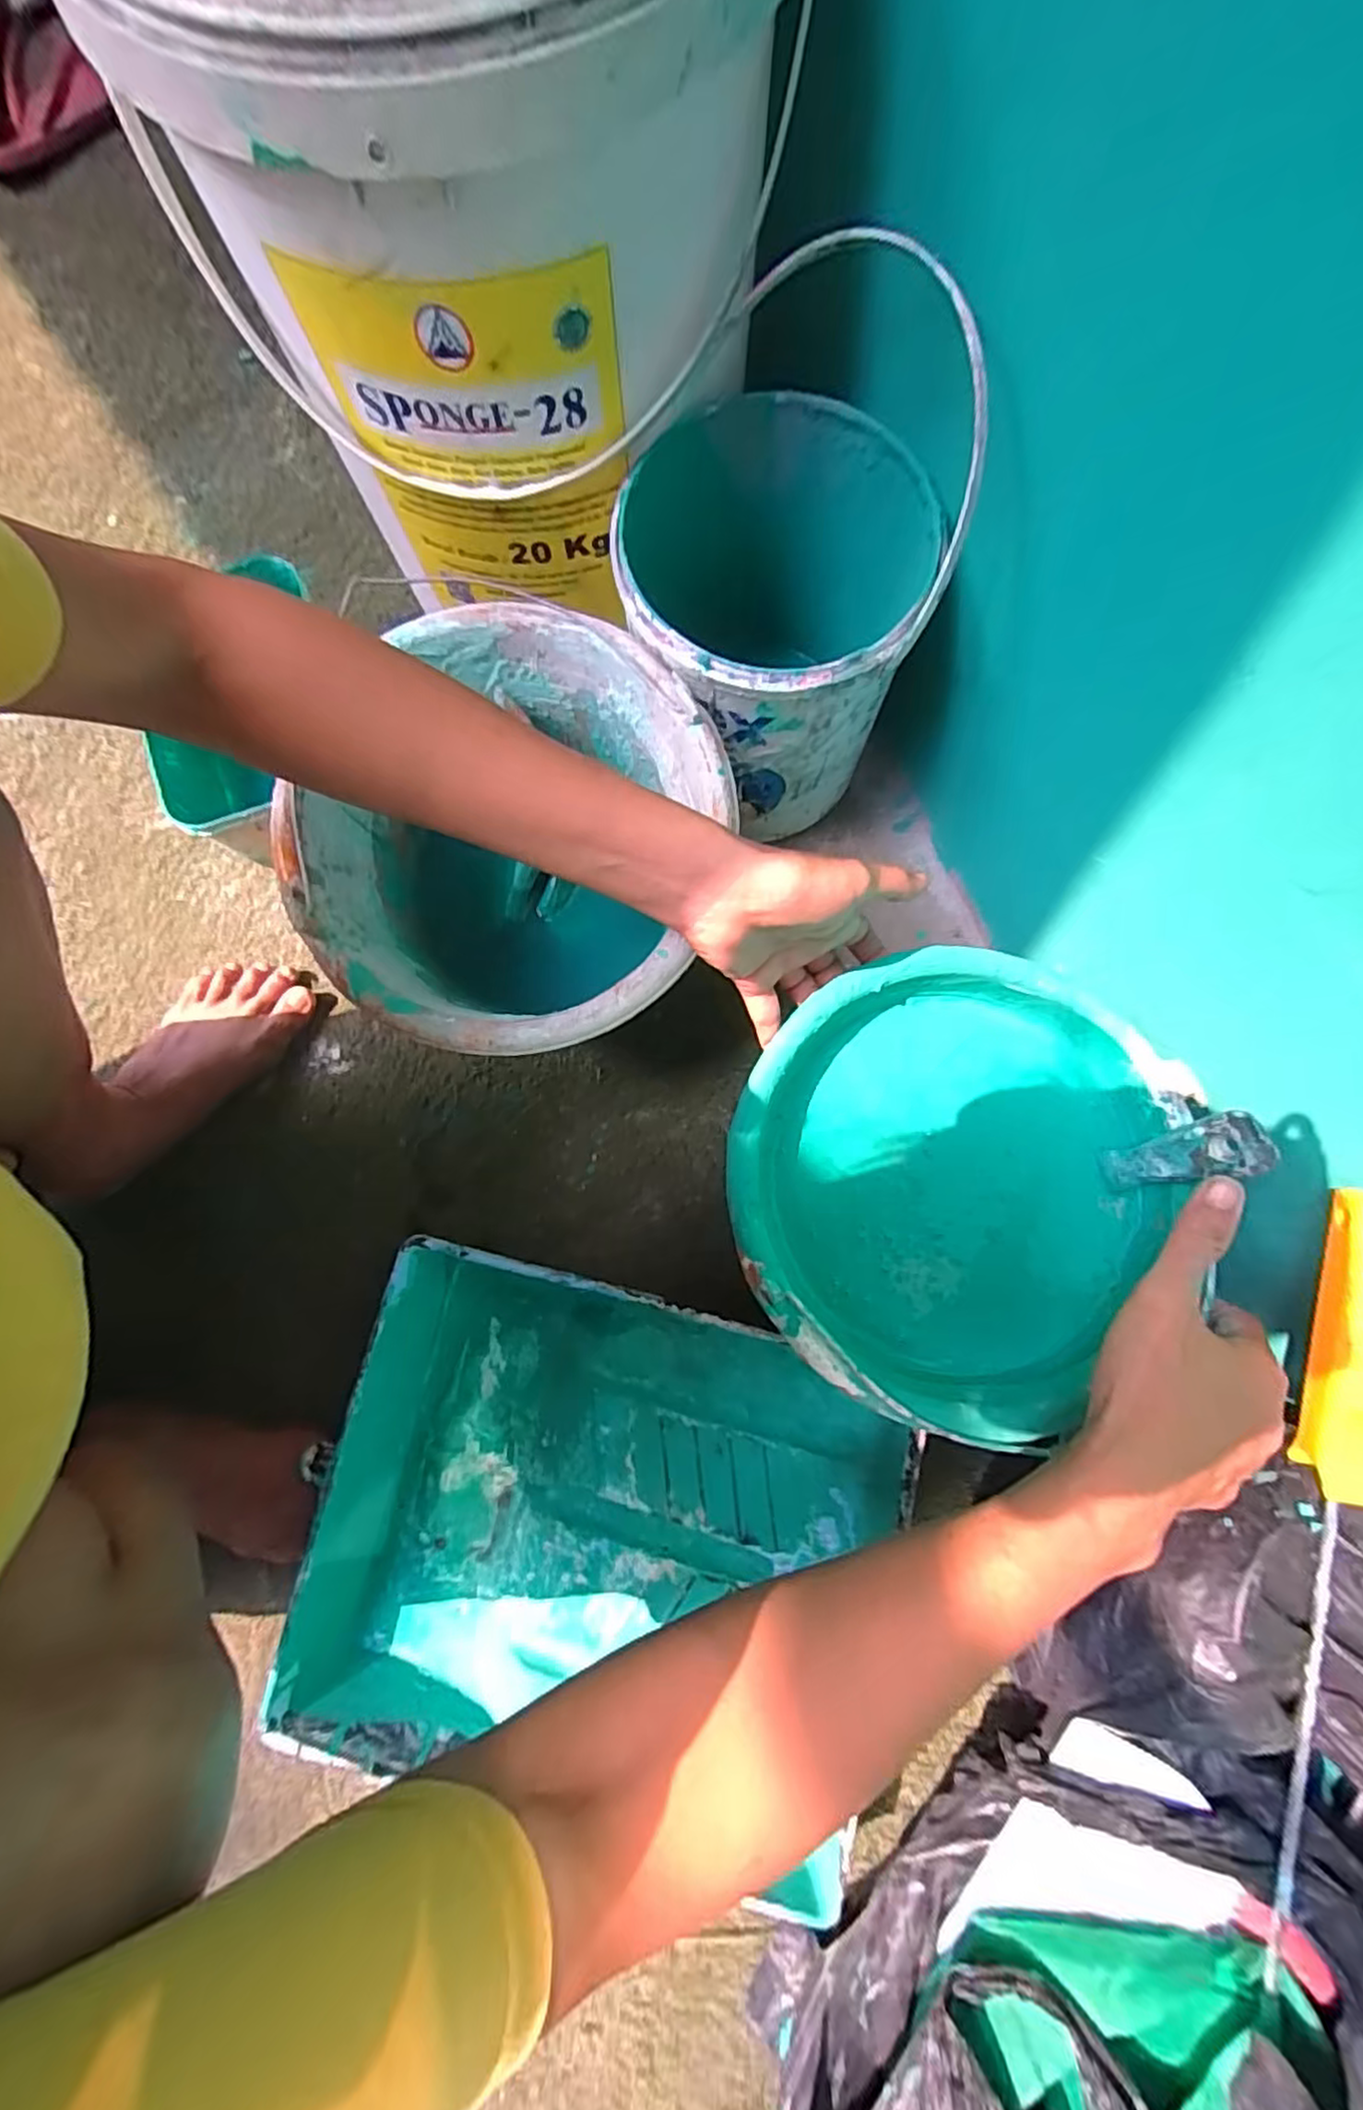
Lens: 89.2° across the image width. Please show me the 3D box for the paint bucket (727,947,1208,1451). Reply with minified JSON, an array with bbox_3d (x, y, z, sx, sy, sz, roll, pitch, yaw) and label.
[{"bbox_3d":[0.146,0.074,0.428,0.227,0.157,0.233,-2,80,1],"label":"paint bucket"}]

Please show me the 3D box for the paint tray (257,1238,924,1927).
[{"bbox_3d":[-0.054,0.284,0.440,0.323,0.065,0.308,13,80,4],"label":"paint tray"}]

